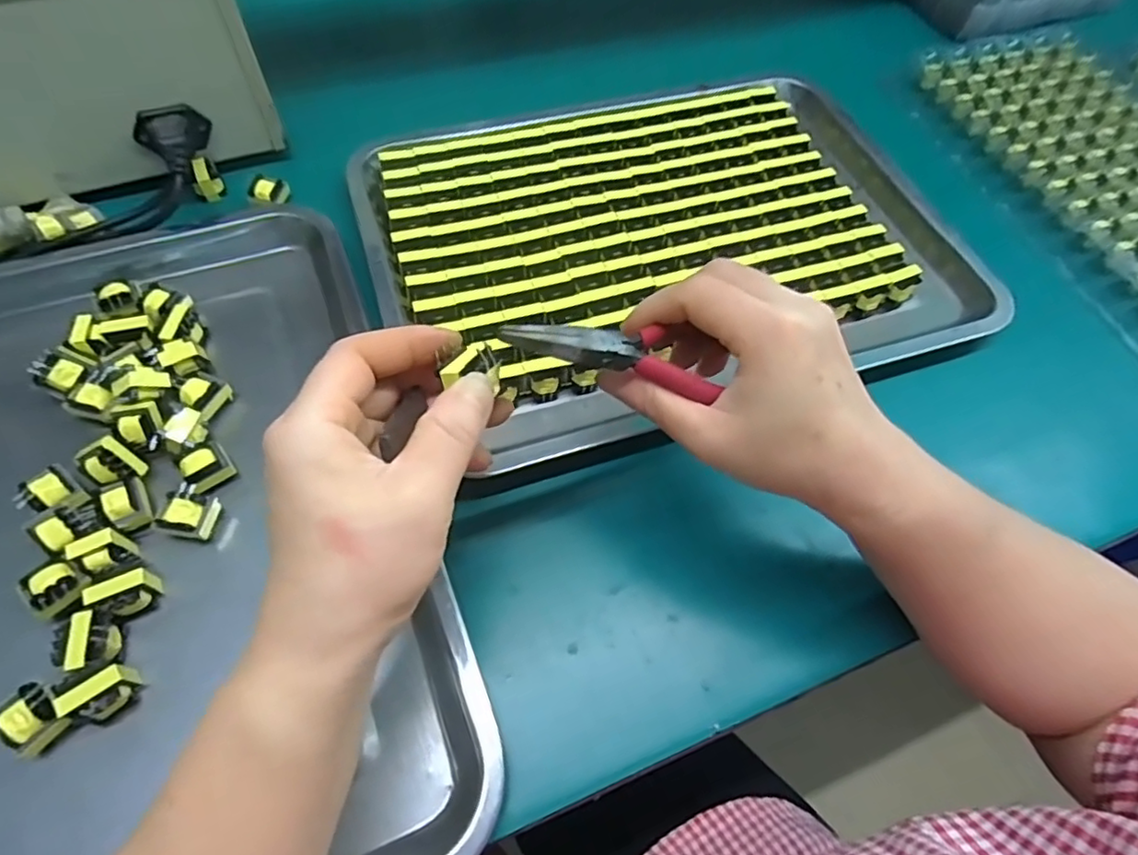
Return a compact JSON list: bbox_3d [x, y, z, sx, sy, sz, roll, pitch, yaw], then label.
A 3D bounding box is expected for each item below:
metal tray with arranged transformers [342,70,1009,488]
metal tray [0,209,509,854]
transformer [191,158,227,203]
[{"bbox_3d":[0.068,-0.136,0.429,0.390,0.037,0.286,-16,63,-13],"label":"metal tray with arranged transformers"},{"bbox_3d":[-0.226,0.050,0.300,0.286,0.035,0.390,-18,64,-14],"label":"metal tray"},{"bbox_3d":[-0.253,-0.173,0.426,0.020,0.022,0.020,-24,65,-17],"label":"transformer"}]

